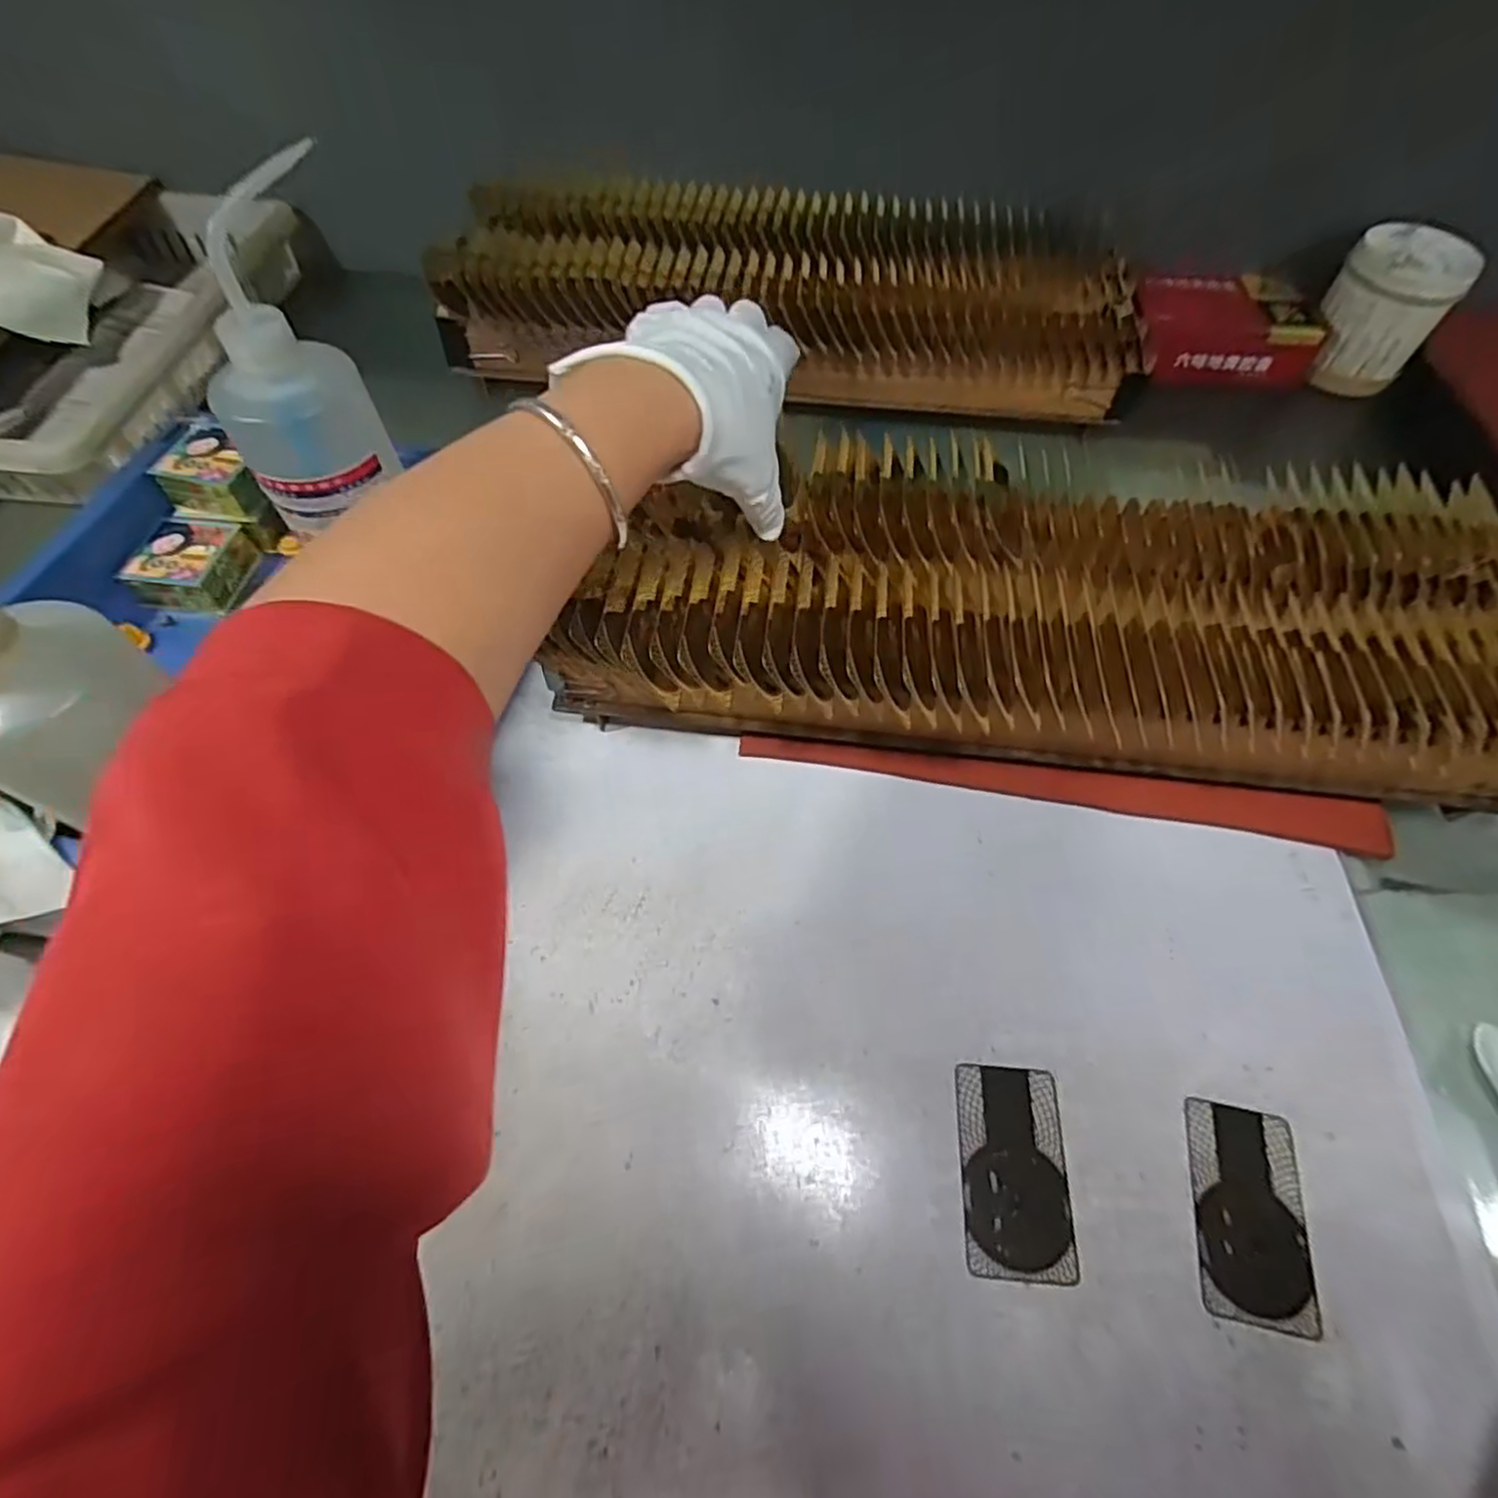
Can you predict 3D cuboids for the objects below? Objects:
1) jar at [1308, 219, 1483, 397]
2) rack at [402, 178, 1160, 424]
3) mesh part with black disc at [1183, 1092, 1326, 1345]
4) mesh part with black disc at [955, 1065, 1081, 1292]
[{"bbox_3d":[0.566,-0.393,0.650,0.094,0.104,0.092,38,65,19],"label":"jar"},{"bbox_3d":[0.037,-0.381,0.624,0.576,0.099,0.190,5,59,1],"label":"rack"},{"bbox_3d":[0.227,0.209,0.330,0.048,0.004,0.085,11,59,5],"label":"mesh part with black disc"},{"bbox_3d":[0.123,0.193,0.336,0.048,0.004,0.085,4,59,1],"label":"mesh part with black disc"}]

